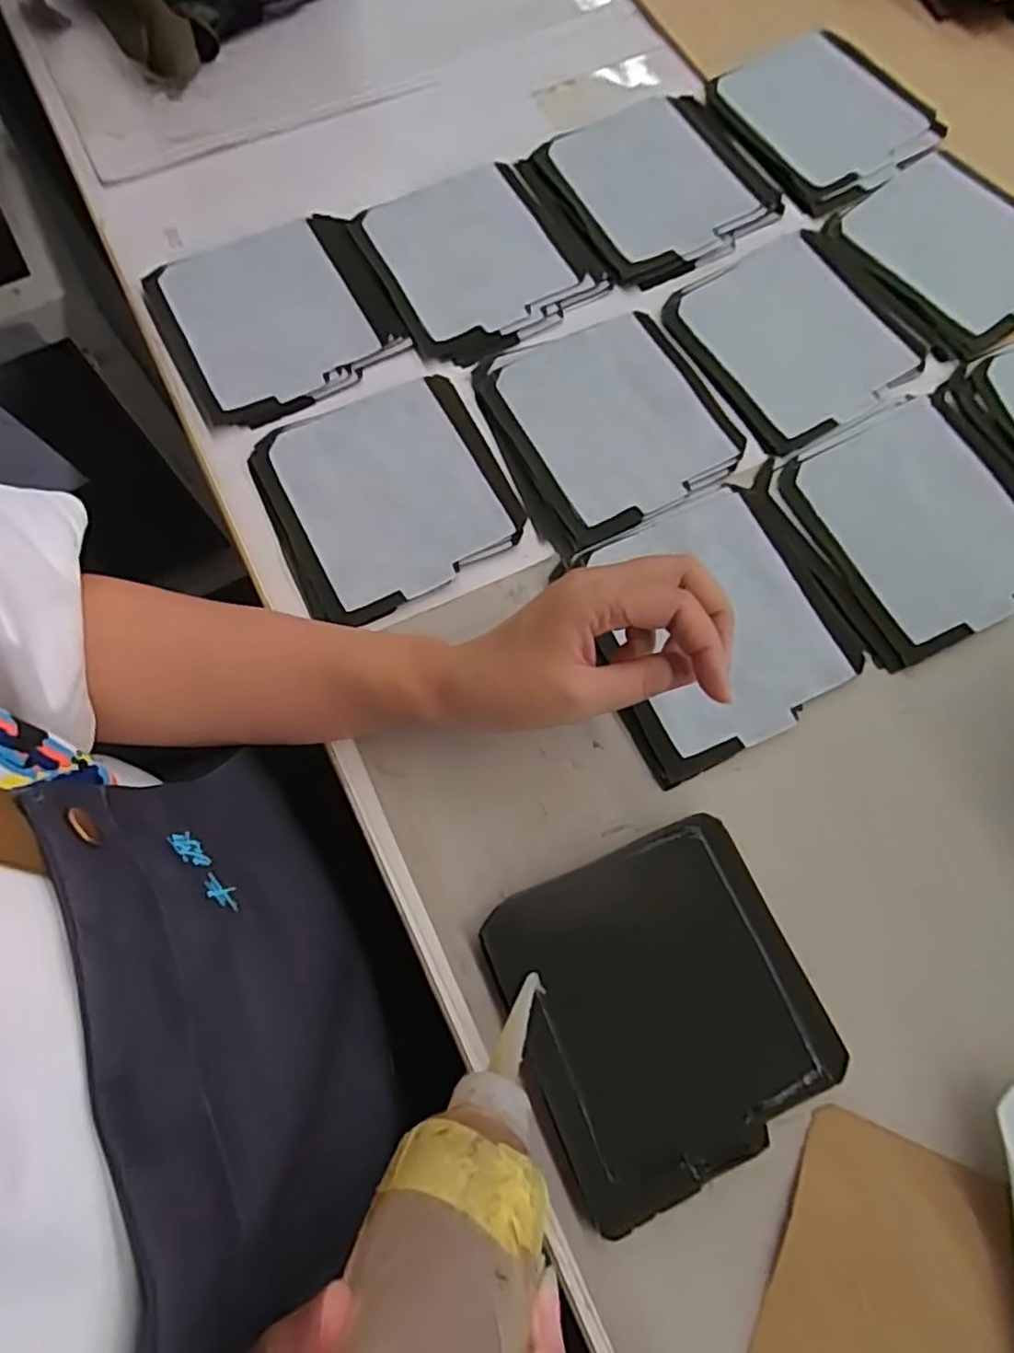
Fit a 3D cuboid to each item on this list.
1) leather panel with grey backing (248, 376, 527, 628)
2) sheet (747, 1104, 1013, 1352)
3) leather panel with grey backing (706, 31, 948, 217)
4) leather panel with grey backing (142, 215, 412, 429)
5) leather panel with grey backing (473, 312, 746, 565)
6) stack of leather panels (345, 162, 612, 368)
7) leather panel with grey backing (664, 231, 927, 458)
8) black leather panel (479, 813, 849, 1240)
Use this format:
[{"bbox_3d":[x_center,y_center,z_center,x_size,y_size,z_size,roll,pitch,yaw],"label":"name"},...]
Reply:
[{"bbox_3d":[-0.071,-0.111,0.404,0.136,0.006,0.137,-25,74,-8],"label":"leather panel with grey backing"},{"bbox_3d":[0.174,0.271,0.283,0.128,0.007,0.126,23,69,11],"label":"sheet"},{"bbox_3d":[0.234,-0.414,0.507,0.126,0.009,0.143,-29,74,-9],"label":"leather panel with grey backing"},{"bbox_3d":[-0.147,-0.236,0.445,0.142,0.005,0.136,-28,74,-9],"label":"leather panel with grey backing"},{"bbox_3d":[0.061,-0.159,0.427,0.134,0.010,0.146,-25,72,-5],"label":"leather panel with grey backing"},{"bbox_3d":[-0.020,-0.285,0.464,0.138,0.007,0.143,-28,74,-9],"label":"stack of leather panels"},{"bbox_3d":[0.188,-0.225,0.447,0.134,0.005,0.139,-28,74,-9],"label":"leather panel with grey backing"},{"bbox_3d":[0.072,0.150,0.316,0.133,0.013,0.136,-21,73,-7],"label":"black leather panel"}]

